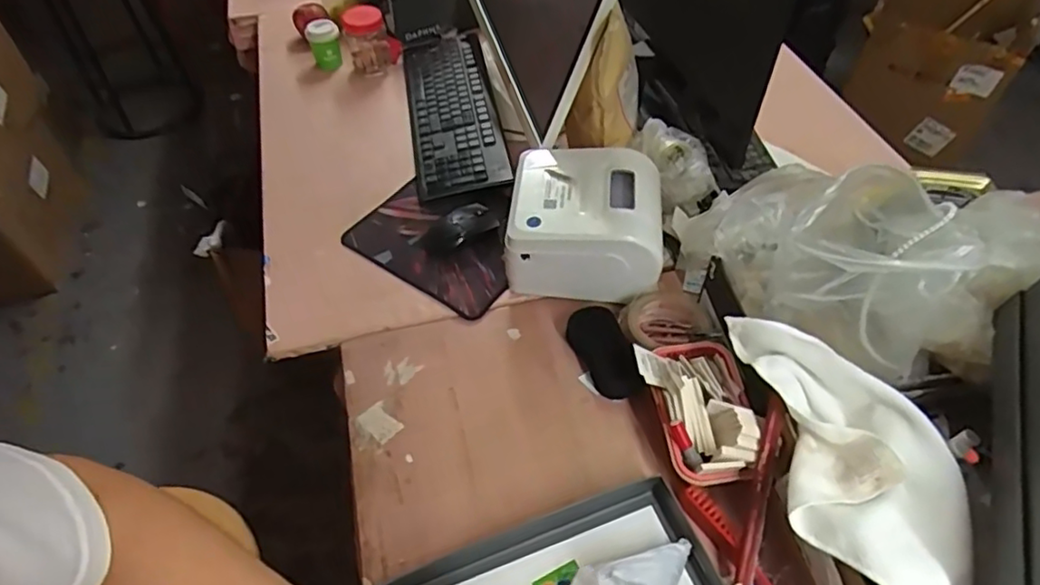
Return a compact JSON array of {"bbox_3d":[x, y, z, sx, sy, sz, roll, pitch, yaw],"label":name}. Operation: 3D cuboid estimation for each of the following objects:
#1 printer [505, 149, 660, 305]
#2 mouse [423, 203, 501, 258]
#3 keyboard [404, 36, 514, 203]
[{"bbox_3d":[0.088,-0.087,0.824,0.193,0.132,0.160,7,52,7],"label":"printer"},{"bbox_3d":[-0.089,-0.092,0.907,0.106,0.032,0.056,-23,54,-16],"label":"mouse"},{"bbox_3d":[-0.117,-0.310,1.072,0.143,0.047,0.435,-9,51,-6],"label":"keyboard"}]

